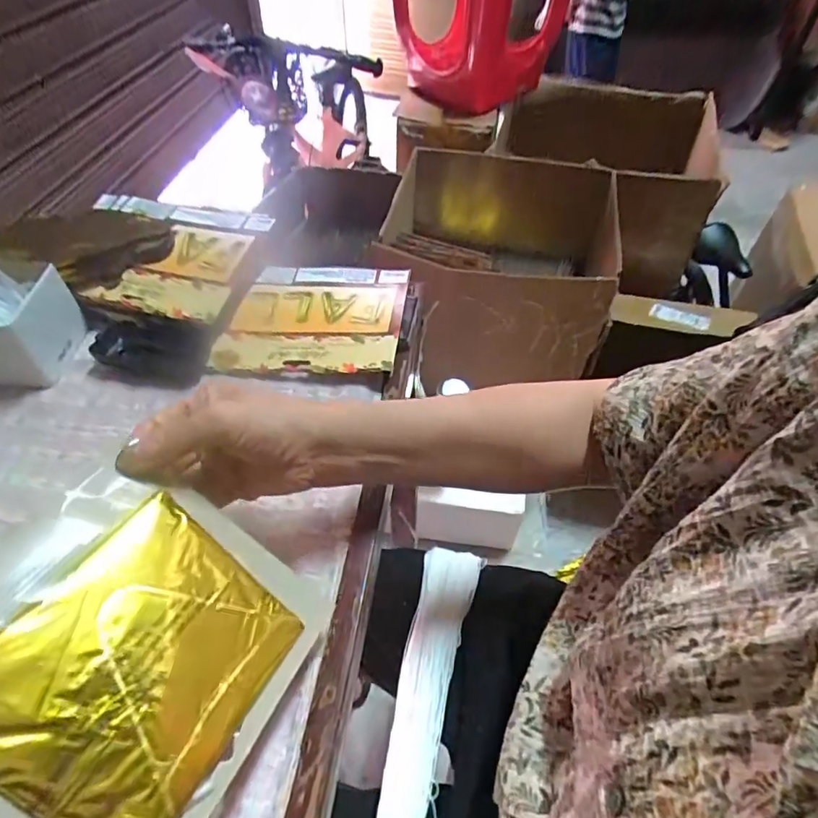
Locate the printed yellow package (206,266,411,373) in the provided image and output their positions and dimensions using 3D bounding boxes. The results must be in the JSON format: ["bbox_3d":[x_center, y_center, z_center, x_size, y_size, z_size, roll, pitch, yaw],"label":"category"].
[{"bbox_3d":[-0.097,-0.097,0.546,0.176,0.021,0.150,6,50,4],"label":"printed yellow package"}]

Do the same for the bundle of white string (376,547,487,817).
[{"bbox_3d":[0.008,0.297,0.452,0.055,0.024,0.380,10,50,8],"label":"bundle of white string"}]

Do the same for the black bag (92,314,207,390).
[{"bbox_3d":[-0.258,-0.062,0.515,0.114,0.031,0.057,9,50,7],"label":"black bag"}]

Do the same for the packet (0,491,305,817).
[{"bbox_3d":[-0.137,0.129,0.268,0.118,0.009,0.140,42,45,-3],"label":"packet"}]

